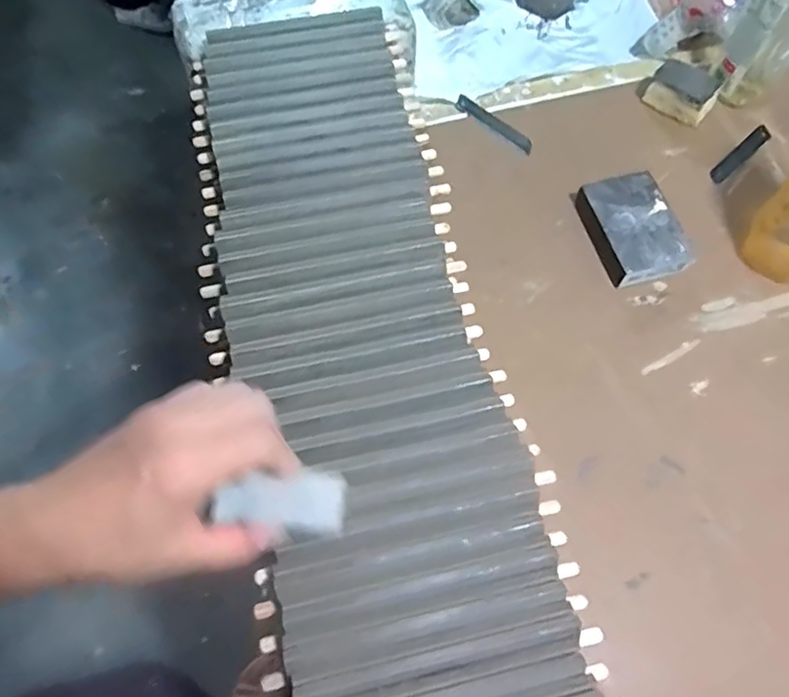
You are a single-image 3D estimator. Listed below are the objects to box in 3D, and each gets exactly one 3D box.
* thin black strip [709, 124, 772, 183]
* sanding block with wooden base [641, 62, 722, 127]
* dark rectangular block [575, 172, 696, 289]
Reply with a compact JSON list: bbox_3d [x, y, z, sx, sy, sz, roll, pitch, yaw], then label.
[{"bbox_3d":[0.343,-0.192,0.619,0.096,0.004,0.016,-40,71,-19],"label":"thin black strip"},{"bbox_3d":[0.286,-0.254,0.626,0.063,0.040,0.033,24,65,11],"label":"sanding block with wooden base"},{"bbox_3d":[0.209,-0.105,0.558,0.079,0.027,0.098,-15,65,-9],"label":"dark rectangular block"}]

